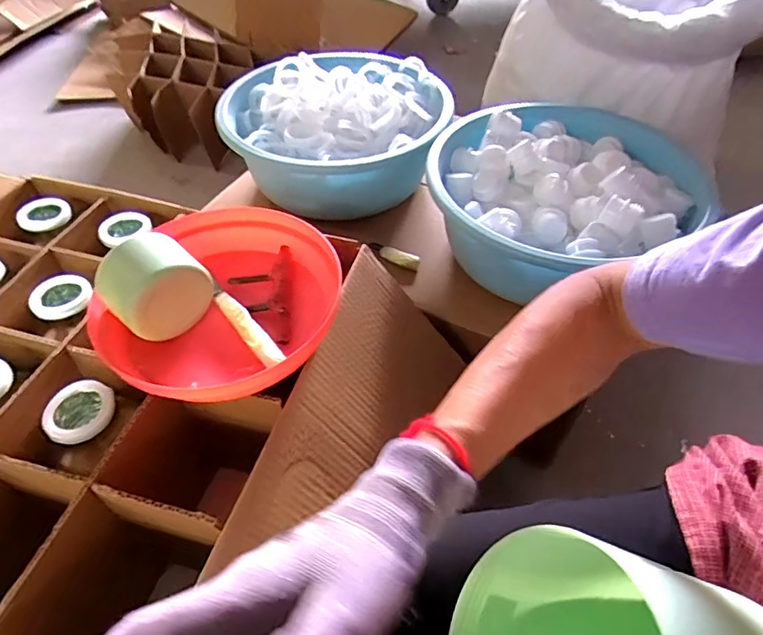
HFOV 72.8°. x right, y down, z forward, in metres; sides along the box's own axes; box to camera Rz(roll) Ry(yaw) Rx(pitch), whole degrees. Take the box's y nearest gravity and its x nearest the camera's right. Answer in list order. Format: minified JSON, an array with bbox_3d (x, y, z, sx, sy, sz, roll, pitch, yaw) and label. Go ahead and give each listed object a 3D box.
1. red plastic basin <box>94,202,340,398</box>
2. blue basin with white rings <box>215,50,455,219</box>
[{"bbox_3d":[-0.157,-0.017,0.521,0.211,0.052,0.239,12,50,11],"label":"red plastic basin"},{"bbox_3d":[-0.071,-0.362,0.959,0.372,0.138,0.494,9,49,8],"label":"blue basin with white rings"}]

